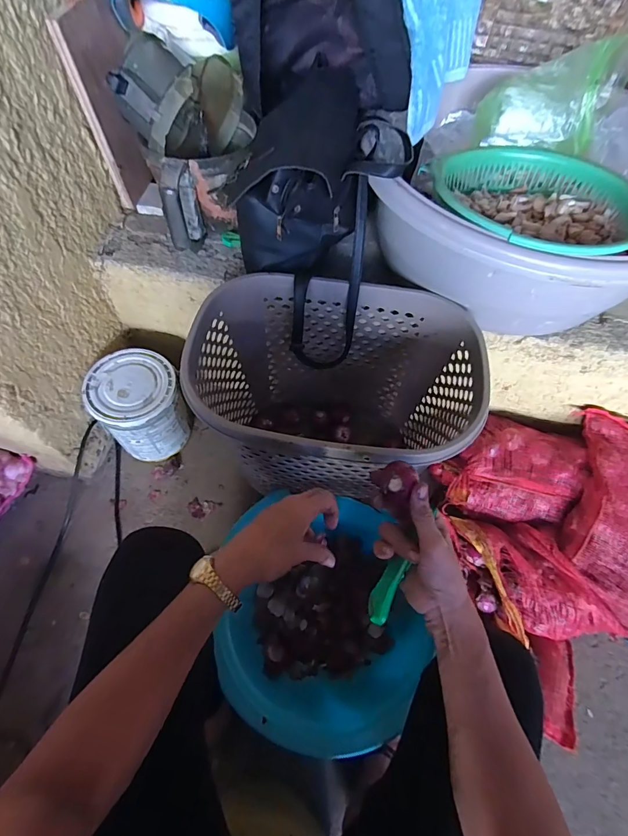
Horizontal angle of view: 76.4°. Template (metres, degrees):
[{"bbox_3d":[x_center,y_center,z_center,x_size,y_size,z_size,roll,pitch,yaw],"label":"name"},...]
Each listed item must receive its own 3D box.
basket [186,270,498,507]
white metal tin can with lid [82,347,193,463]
[{"bbox_3d":[0.026,-0.012,0.774,0.431,0.401,0.325,8,61,1],"label":"basket"},{"bbox_3d":[-0.375,-0.018,0.881,0.154,0.216,0.166,1,61,-2],"label":"white metal tin can with lid"}]

